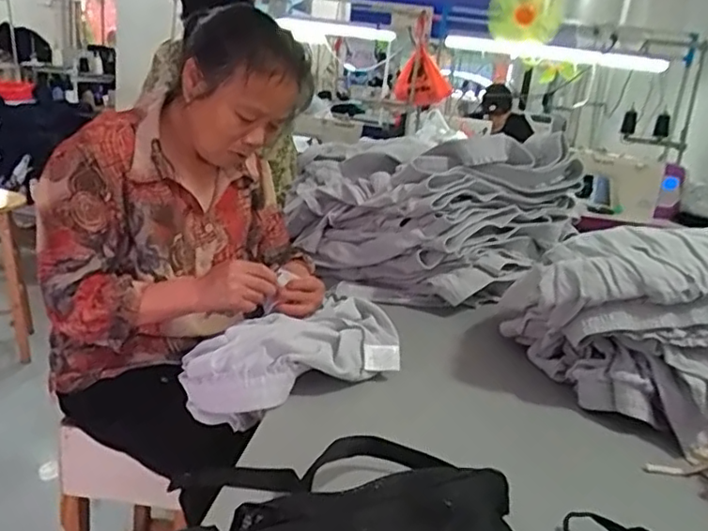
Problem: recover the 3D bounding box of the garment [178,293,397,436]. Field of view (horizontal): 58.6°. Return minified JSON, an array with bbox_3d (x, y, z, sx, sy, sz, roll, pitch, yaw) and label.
[{"bbox_3d":[-0.071,0.142,0.911,0.312,0.130,0.176,-11,25,-44],"label":"garment"}]

